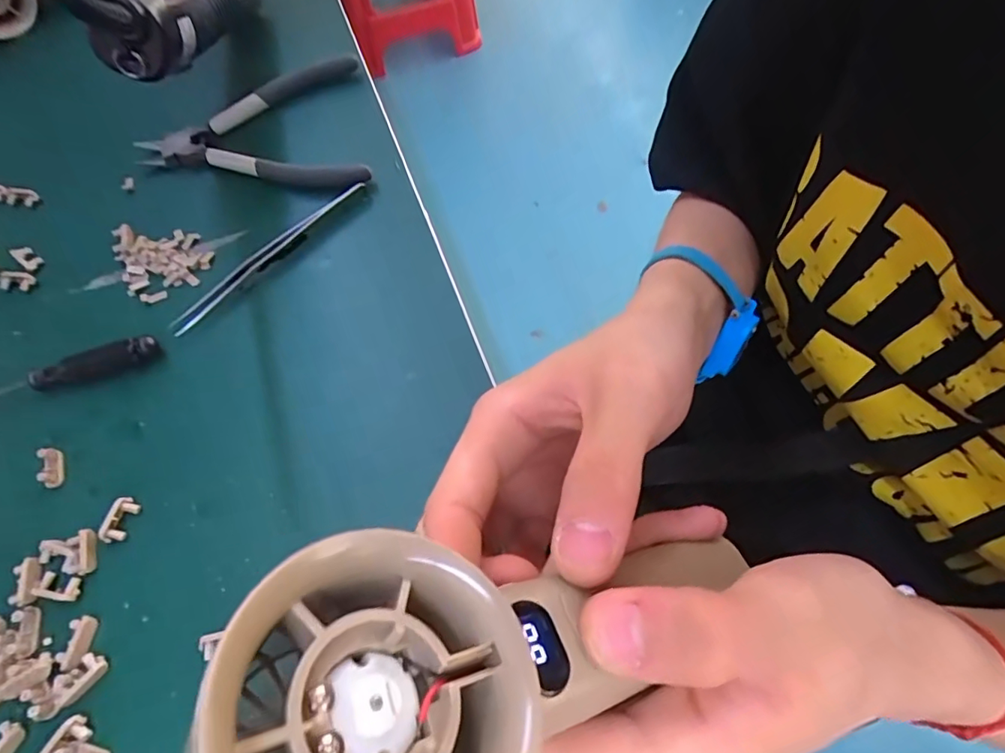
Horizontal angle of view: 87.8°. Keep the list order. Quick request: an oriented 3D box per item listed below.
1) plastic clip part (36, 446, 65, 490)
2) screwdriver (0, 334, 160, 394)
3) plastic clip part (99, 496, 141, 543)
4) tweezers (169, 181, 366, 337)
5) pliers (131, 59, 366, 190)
[{"bbox_3d":[-0.211,0.041,0.243,0.007,0.009,0.021,-19,65,-6],"label":"plastic clip part"},{"bbox_3d":[-0.239,0.005,0.259,0.131,0.012,0.014,-18,65,-6],"label":"screwdriver"},{"bbox_3d":[-0.171,0.064,0.233,0.010,0.005,0.020,9,65,7],"label":"plastic clip part"},{"bbox_3d":[-0.128,-0.069,0.291,0.128,0.009,0.010,-42,69,-16],"label":"tweezers"},{"bbox_3d":[-0.157,-0.152,0.330,0.137,0.018,0.114,-11,64,-2],"label":"pliers"}]

